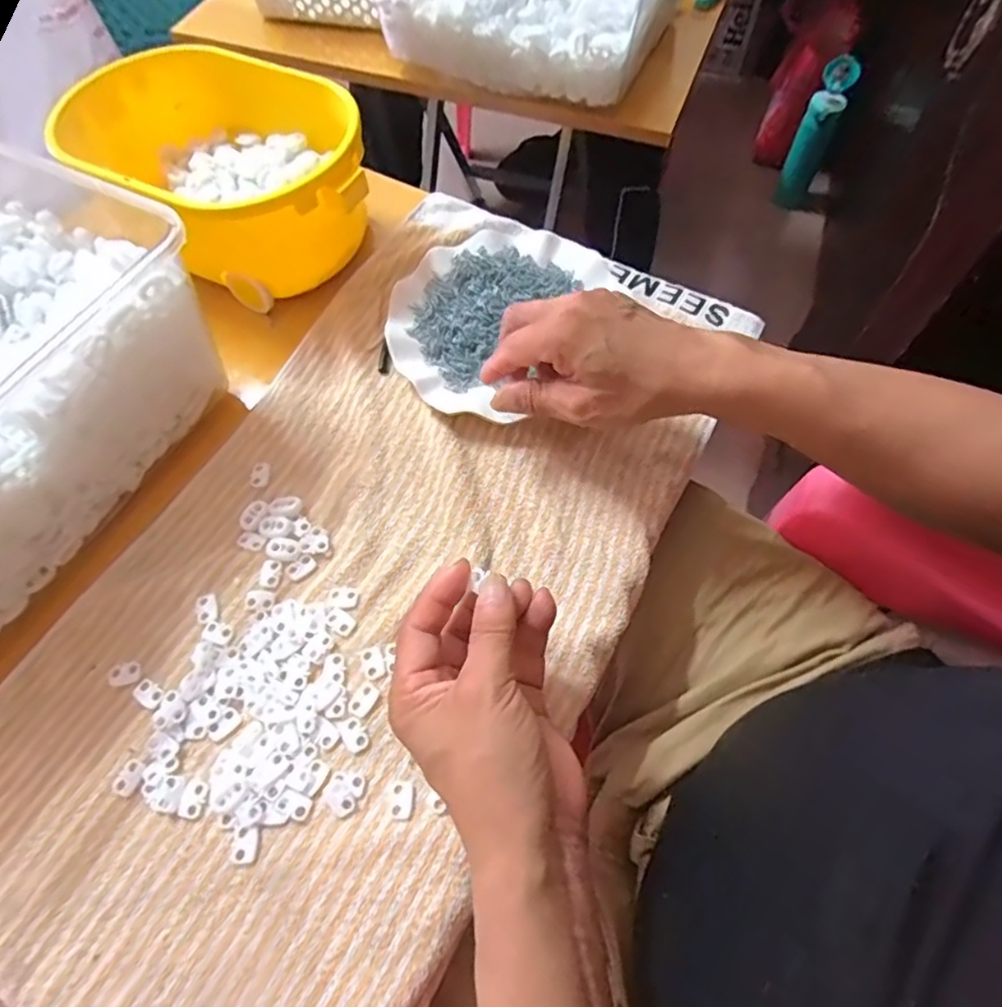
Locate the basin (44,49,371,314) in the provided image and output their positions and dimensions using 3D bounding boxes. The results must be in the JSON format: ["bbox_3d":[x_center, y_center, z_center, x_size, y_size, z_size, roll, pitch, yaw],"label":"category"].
[{"bbox_3d":[-0.211,-0.260,0.500,0.236,0.104,0.159,33,67,17],"label":"basin"}]

